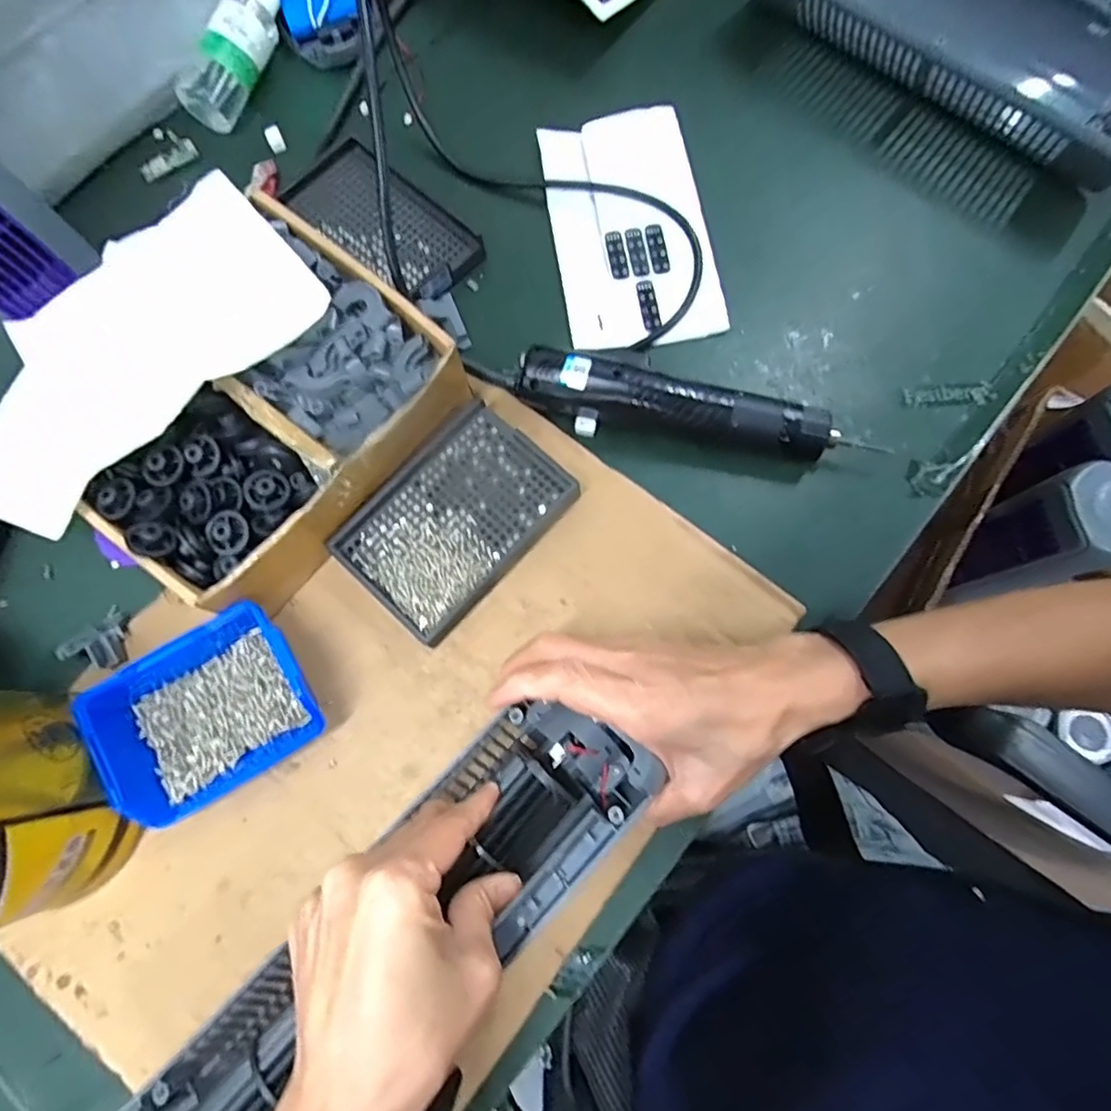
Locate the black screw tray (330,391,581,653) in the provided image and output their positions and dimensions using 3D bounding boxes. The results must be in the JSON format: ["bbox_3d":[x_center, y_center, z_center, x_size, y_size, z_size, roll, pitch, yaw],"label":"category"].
[{"bbox_3d":[-0.062,-0.023,0.382,0.092,0.020,0.132,42,80,8],"label":"black screw tray"}]

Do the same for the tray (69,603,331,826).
[{"bbox_3d":[-0.195,0.088,0.347,0.108,0.047,0.085,-32,80,-7],"label":"tray"}]

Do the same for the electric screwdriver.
[{"bbox_3d":[0.092,-0.092,0.397,0.232,0.035,0.034,12,78,2],"label":"electric screwdriver"}]

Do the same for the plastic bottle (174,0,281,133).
[{"bbox_3d":[-0.237,-0.394,0.466,0.035,0.041,0.132,27,79,5],"label":"plastic bottle"}]

